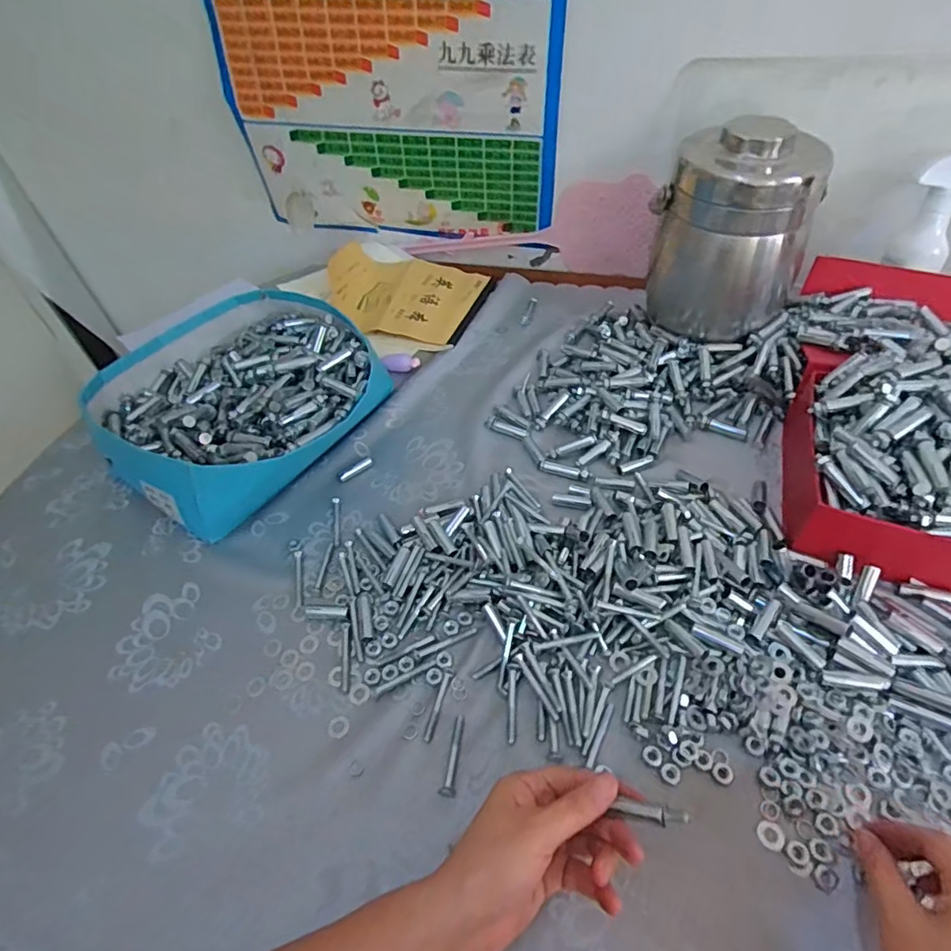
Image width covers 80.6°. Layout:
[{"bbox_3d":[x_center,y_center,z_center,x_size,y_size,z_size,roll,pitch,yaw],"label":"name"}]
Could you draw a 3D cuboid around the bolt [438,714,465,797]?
[{"bbox_3d":[-0.016,0.203,0.408,0.010,0.006,0.055,5,50,9],"label":"bolt"}]

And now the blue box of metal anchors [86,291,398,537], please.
[{"bbox_3d":[-0.259,-0.087,0.626,0.279,0.082,0.286,34,60,29],"label":"blue box of metal anchors"}]

